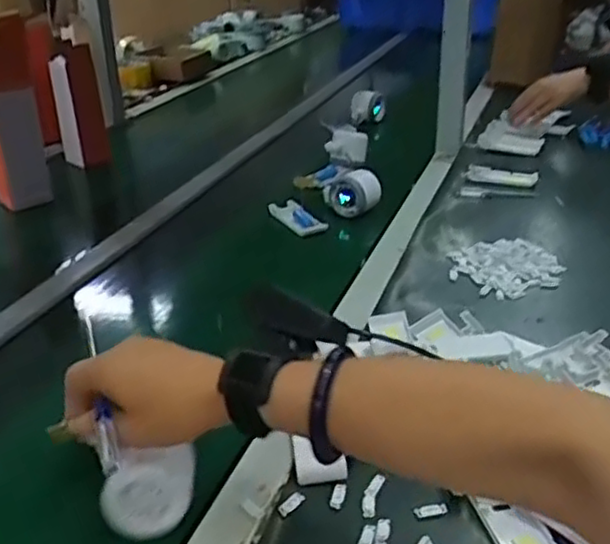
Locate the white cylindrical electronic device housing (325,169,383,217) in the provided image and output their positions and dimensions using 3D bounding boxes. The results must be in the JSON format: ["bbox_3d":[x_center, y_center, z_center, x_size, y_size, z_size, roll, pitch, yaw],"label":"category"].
[{"bbox_3d":[0.073,-0.106,1.004,0.072,0.067,0.052,22,35,37],"label":"white cylindrical electronic device housing"}]

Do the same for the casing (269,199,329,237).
[{"bbox_3d":[-0.013,-0.077,0.987,0.046,0.012,0.120,-14,28,-23],"label":"casing"}]

